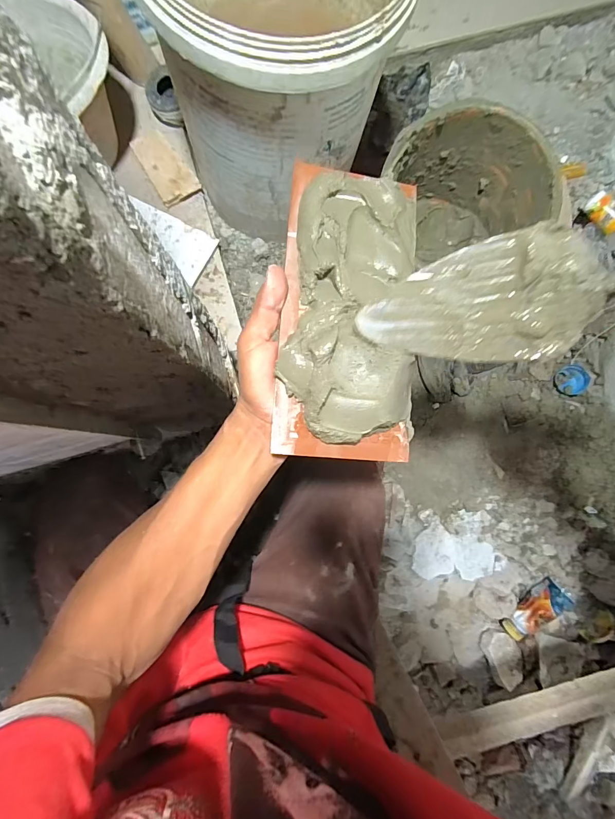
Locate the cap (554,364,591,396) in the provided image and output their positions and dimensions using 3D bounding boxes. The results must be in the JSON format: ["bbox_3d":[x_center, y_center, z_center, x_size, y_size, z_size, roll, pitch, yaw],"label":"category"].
[{"bbox_3d":[0.531,-0.059,0.748,0.070,0.015,0.060,-10,83,-3],"label":"cap"}]

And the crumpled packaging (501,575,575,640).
[{"bbox_3d":[0.442,0.388,0.713,0.059,0.049,0.131,39,105,4],"label":"crumpled packaging"}]

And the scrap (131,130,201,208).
[{"bbox_3d":[-0.265,-0.442,0.674,0.070,0.007,0.136,-37,85,-6],"label":"scrap"}]

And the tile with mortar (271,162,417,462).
[{"bbox_3d":[0.036,-0.083,0.301,0.109,0.039,0.240,4,82,-1],"label":"tile with mortar"}]

